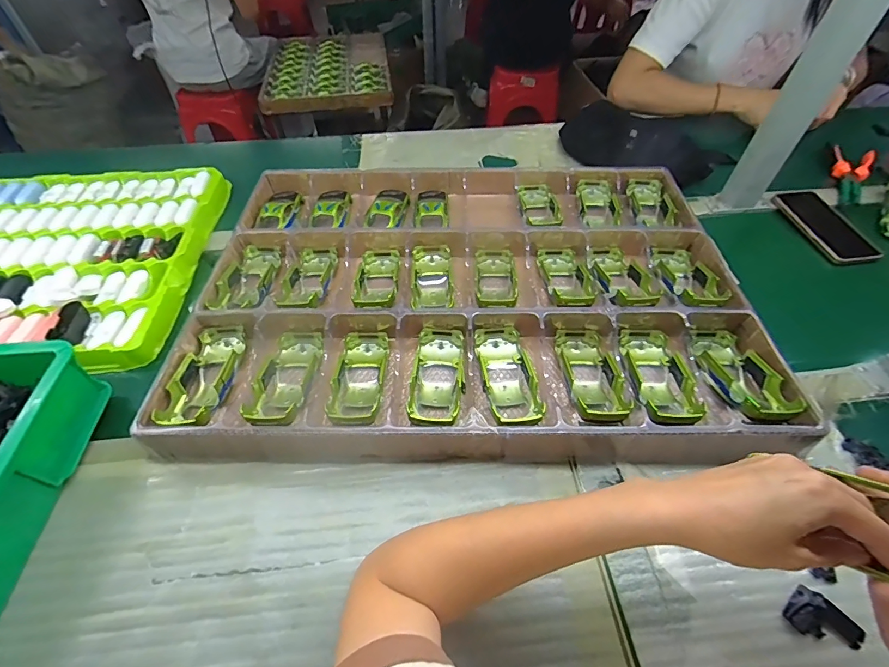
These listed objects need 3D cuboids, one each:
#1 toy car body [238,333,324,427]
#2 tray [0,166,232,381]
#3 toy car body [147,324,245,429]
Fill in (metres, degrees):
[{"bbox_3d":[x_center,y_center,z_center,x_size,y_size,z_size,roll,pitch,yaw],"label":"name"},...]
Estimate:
[{"bbox_3d":[-0.171,0.052,0.453,0.056,0.030,0.135,0,37,0],"label":"toy car body"},{"bbox_3d":[-0.646,-0.116,0.594,0.573,0.035,0.388,-1,53,0],"label":"tray"},{"bbox_3d":[-0.257,0.044,0.452,0.064,0.035,0.136,0,53,1],"label":"toy car body"}]

